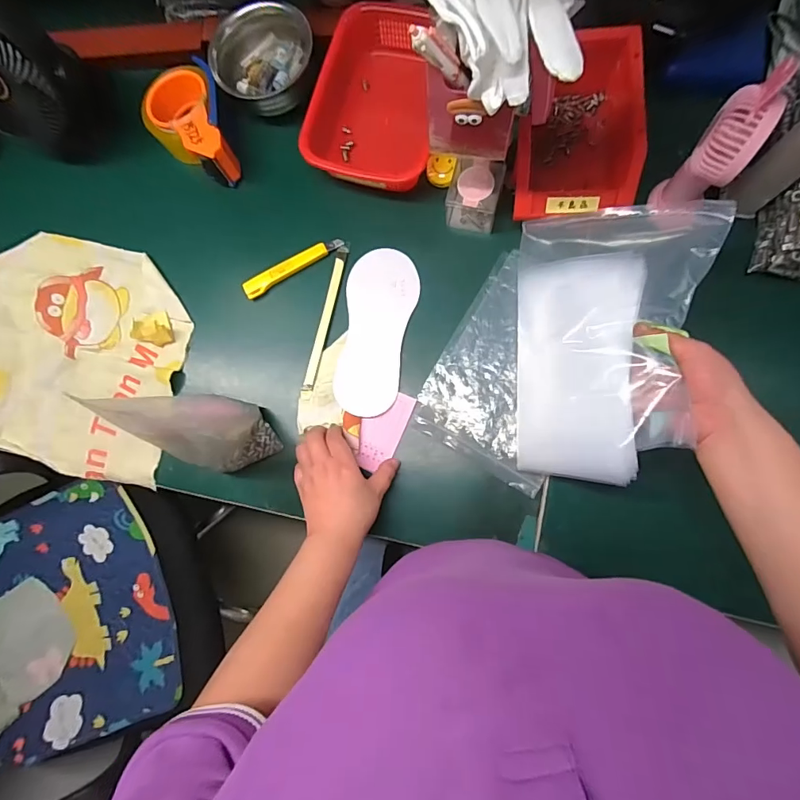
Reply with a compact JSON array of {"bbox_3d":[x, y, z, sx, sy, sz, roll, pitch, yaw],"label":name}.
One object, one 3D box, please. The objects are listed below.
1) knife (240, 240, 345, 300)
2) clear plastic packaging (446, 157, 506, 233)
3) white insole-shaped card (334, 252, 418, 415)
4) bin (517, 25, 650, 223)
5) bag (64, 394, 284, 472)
[{"bbox_3d":[-0.131,-0.163,0.546,0.131,0.011,0.019,-28,81,3],"label":"knife"},{"bbox_3d":[0.087,-0.237,0.514,0.059,0.056,0.058,17,86,8],"label":"clear plastic packaging"},{"bbox_3d":[-0.026,-0.082,0.525,0.081,0.007,0.198,6,81,-1],"label":"white insole-shaped card"},{"bbox_3d":[0.193,-0.294,0.494,0.120,0.078,0.183,3,84,7],"label":"bin"},{"bbox_3d":[-0.211,0.030,0.464,0.124,0.143,0.090,-6,83,6],"label":"bag"}]

